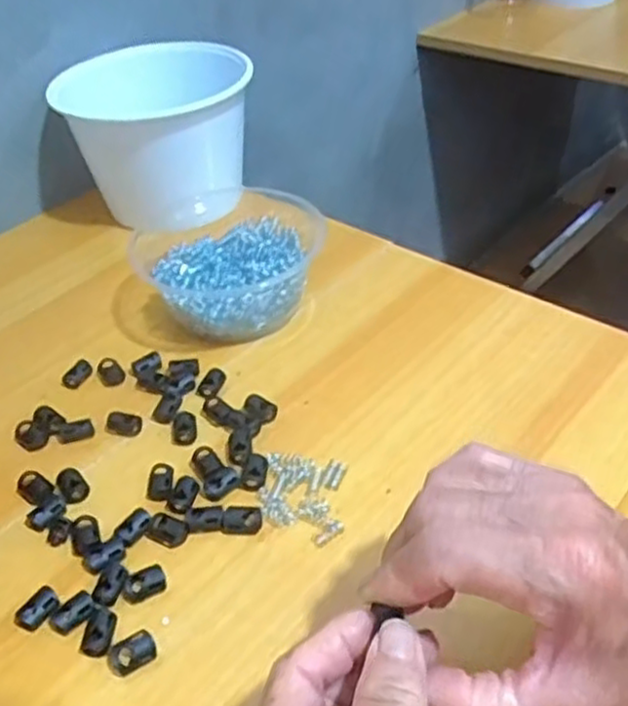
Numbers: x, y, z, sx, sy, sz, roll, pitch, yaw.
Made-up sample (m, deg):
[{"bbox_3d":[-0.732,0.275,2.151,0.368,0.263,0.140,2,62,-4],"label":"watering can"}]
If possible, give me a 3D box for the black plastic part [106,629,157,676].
[{"bbox_3d":[-0.085,0.138,0.335,0.022,0.009,0.014,-23,44,-19],"label":"black plastic part"}]

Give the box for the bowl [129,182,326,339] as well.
[{"bbox_3d":[-0.058,-0.063,0.531,0.131,0.056,0.120,-3,41,3],"label":"bowl"}]

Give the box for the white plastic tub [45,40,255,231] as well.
[{"bbox_3d":[-0.132,-0.188,0.633,0.150,0.120,0.126,-20,43,-16],"label":"white plastic tub"}]

